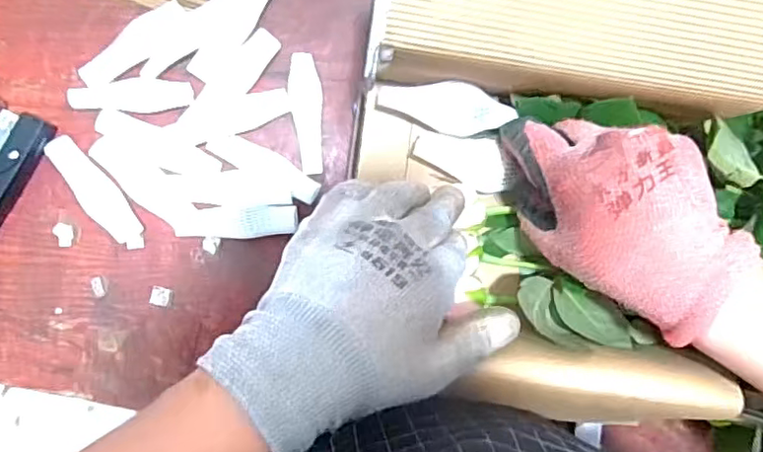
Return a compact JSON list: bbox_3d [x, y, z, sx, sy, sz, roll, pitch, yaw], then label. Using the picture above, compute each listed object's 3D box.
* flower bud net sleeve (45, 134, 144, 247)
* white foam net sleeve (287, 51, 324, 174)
[{"bbox_3d":[-0.207,-0.024,0.434,0.028,0.004,0.095,-32,93,-5],"label":"flower bud net sleeve"},{"bbox_3d":[-0.057,-0.083,0.448,0.024,0.017,0.087,-1,90,-6],"label":"white foam net sleeve"}]

